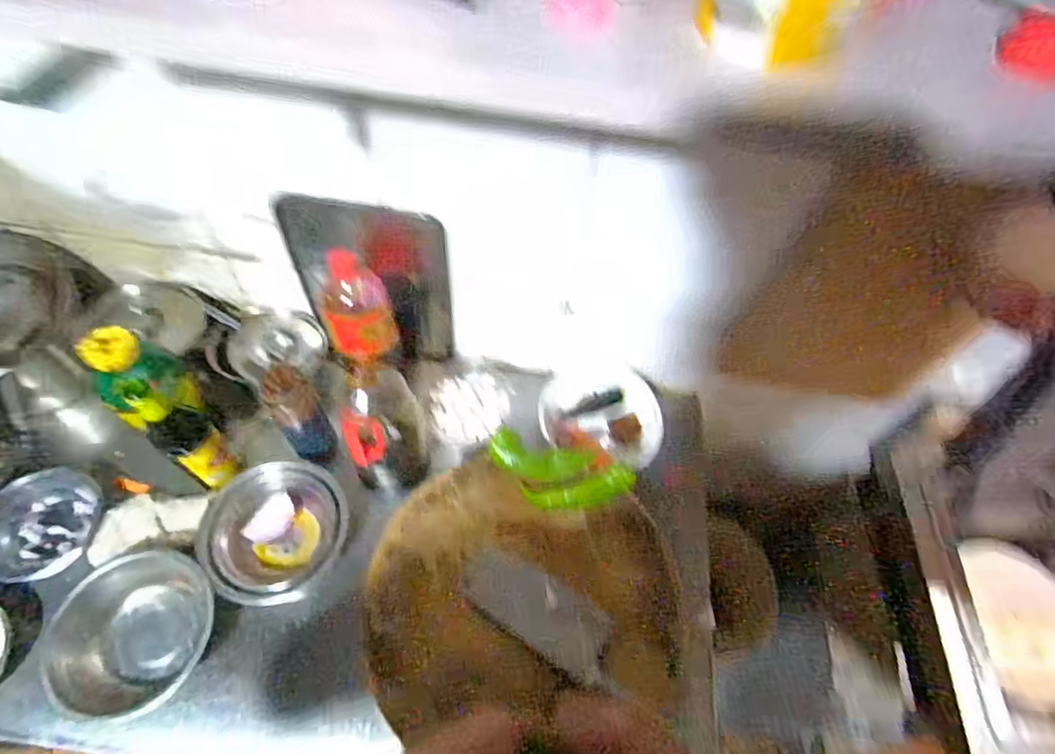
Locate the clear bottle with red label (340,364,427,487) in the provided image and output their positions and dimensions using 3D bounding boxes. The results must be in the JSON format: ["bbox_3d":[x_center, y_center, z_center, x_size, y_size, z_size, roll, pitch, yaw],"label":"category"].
[{"bbox_3d":[-0.183,0.072,0.717,0.100,0.255,0.094,-11,58,-11],"label":"clear bottle with red label"}]

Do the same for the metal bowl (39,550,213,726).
[{"bbox_3d":[-0.474,0.314,0.672,0.178,0.081,0.180,2,57,-3],"label":"metal bowl"}]

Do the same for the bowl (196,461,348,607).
[{"bbox_3d":[-0.336,0.206,0.751,0.172,0.064,0.177,2,57,-3],"label":"bowl"}]

